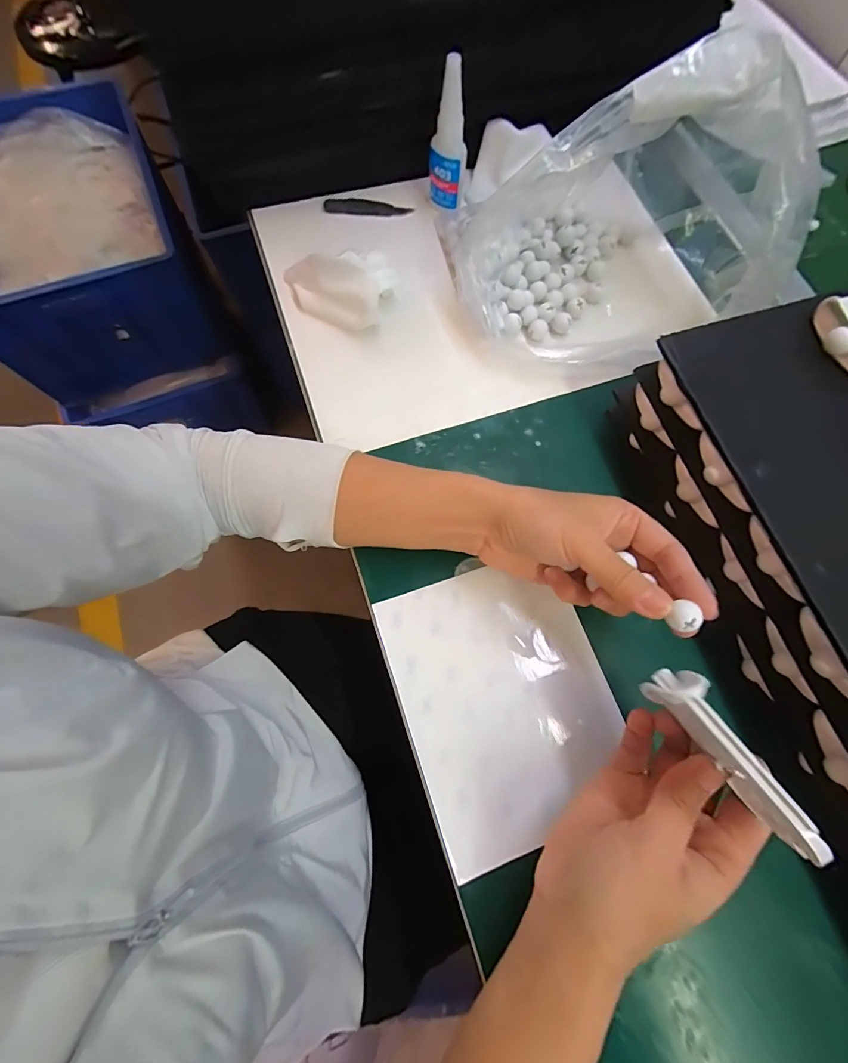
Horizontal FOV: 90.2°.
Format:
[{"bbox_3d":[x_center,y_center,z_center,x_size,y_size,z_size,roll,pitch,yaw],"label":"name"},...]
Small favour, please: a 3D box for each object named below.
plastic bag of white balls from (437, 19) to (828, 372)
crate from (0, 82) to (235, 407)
[{"bbox_3d":[0.165,-0.257,0.328,0.266,0.148,0.186,-15,74,-6],"label":"plastic bag of white balls"},{"bbox_3d":[-0.714,-0.582,0.882,0.396,0.256,0.485,-22,75,-8],"label":"crate"}]

